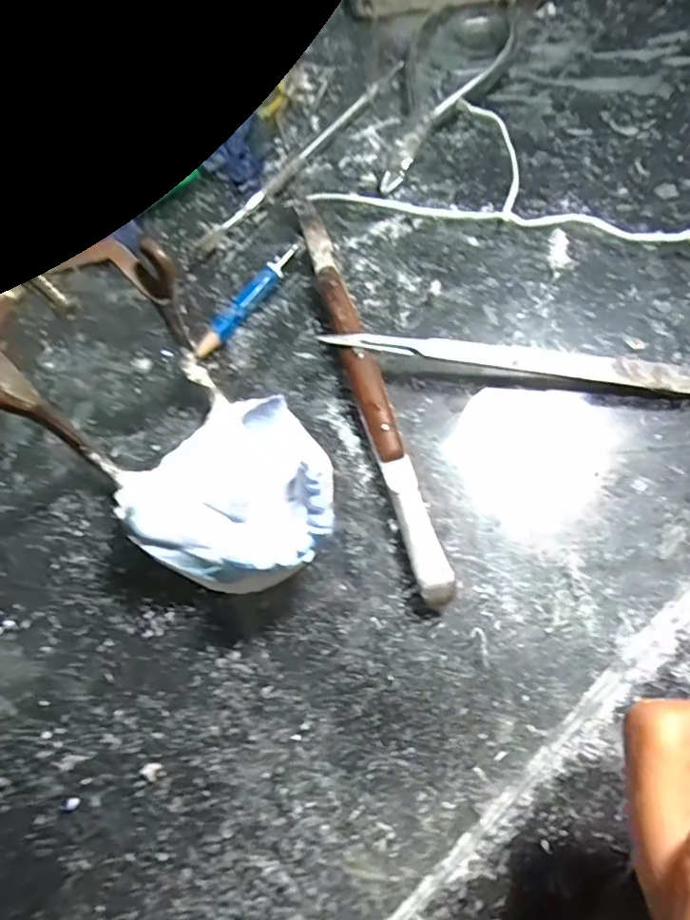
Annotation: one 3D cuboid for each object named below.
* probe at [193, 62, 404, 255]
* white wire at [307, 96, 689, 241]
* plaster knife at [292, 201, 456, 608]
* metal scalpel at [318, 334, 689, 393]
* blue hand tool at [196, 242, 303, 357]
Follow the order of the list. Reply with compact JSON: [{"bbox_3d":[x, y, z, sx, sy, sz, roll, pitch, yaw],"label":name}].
[{"bbox_3d":[-0.016,-0.139,0.253,0.009,0.004,0.142,36,73,15],"label":"probe"},{"bbox_3d":[0.069,-0.127,0.242,0.157,0.009,0.061,11,68,6],"label":"white wire"},{"bbox_3d":[0.007,-0.031,0.203,0.012,0.008,0.168,-15,68,-5],"label":"plaster knife"},{"bbox_3d":[0.062,-0.037,0.203,0.134,0.010,0.013,7,68,5],"label":"metal scalpel"},{"bbox_3d":[-0.039,-0.063,0.219,0.011,0.008,0.060,32,72,14],"label":"blue hand tool"}]

